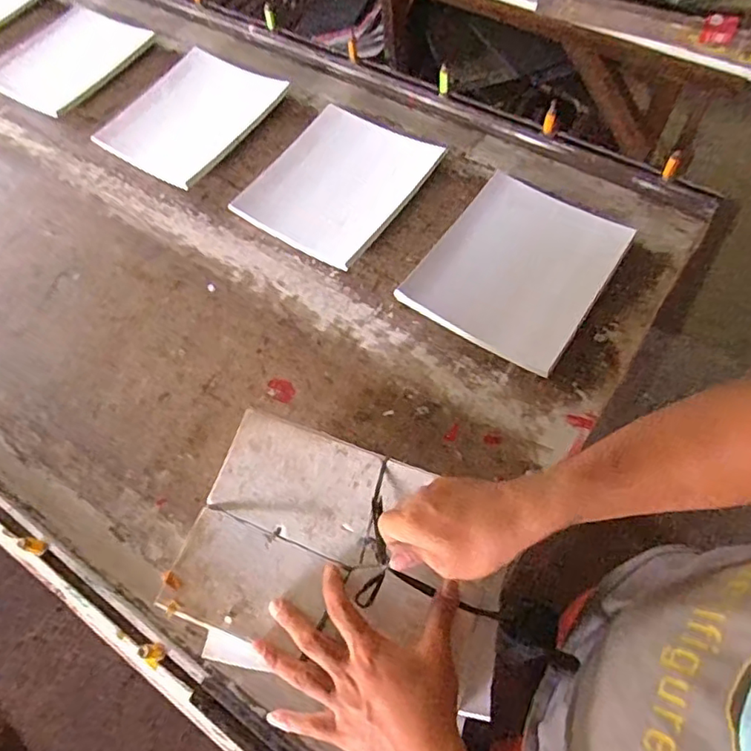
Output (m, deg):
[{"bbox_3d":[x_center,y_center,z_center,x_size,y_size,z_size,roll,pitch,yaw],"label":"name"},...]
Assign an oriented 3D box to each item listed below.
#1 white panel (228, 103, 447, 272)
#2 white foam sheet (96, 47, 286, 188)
[{"bbox_3d":[-0.057,-0.311,0.918,0.220,0.032,0.267,32,67,17],"label":"white panel"},{"bbox_3d":[-0.321,-0.455,1.011,0.226,0.045,0.267,34,68,17],"label":"white foam sheet"}]

